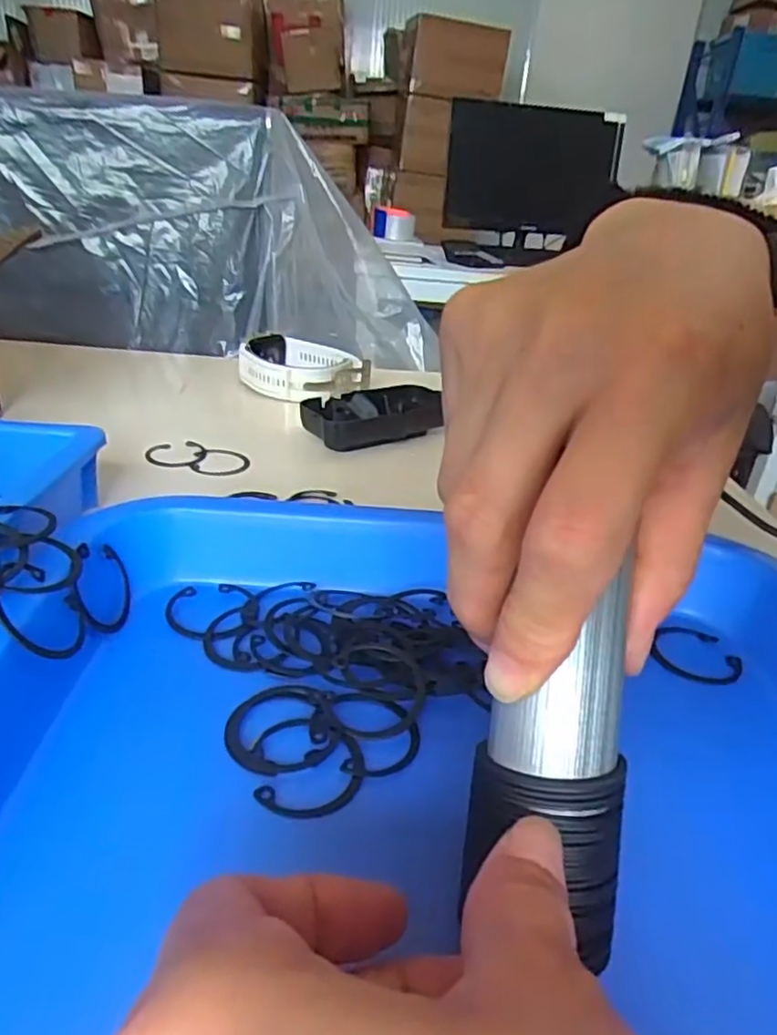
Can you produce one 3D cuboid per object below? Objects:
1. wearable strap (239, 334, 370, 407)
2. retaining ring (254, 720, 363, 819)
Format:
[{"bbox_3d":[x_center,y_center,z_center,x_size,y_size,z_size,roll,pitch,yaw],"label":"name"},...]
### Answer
[{"bbox_3d":[-0.073,-0.125,0.562,0.095,0.032,0.076,17,29,23],"label":"wearable strap"},{"bbox_3d":[-0.021,0.077,0.205,0.025,0.004,0.036,17,29,23],"label":"retaining ring"}]

